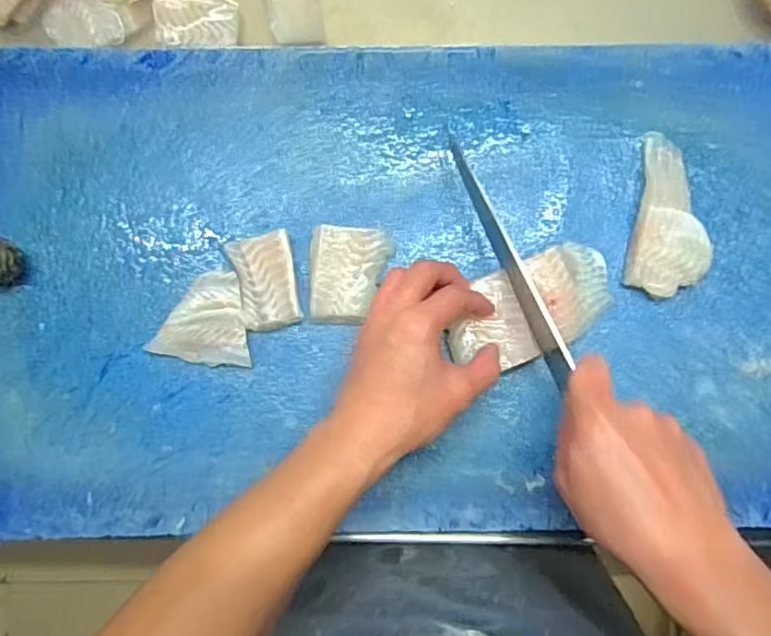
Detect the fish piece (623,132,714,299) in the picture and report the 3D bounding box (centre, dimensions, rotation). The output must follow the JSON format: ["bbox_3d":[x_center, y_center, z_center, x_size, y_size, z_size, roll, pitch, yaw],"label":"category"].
[{"bbox_3d":[0.219,-0.077,0.452,0.057,0.020,0.121,9,92,-1],"label":"fish piece"}]

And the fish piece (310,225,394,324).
[{"bbox_3d":[-0.026,-0.032,0.451,0.059,0.020,0.070,1,92,-1],"label":"fish piece"}]

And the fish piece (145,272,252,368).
[{"bbox_3d":[-0.139,0.001,0.450,0.073,0.016,0.069,-1,92,-1],"label":"fish piece"}]

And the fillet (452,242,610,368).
[{"bbox_3d":[0.113,-0.011,0.446,0.128,0.021,0.068,-28,85,-7],"label":"fillet"}]

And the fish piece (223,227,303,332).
[{"bbox_3d":[-0.089,-0.028,0.447,0.048,0.022,0.069,-16,92,0],"label":"fish piece"}]

